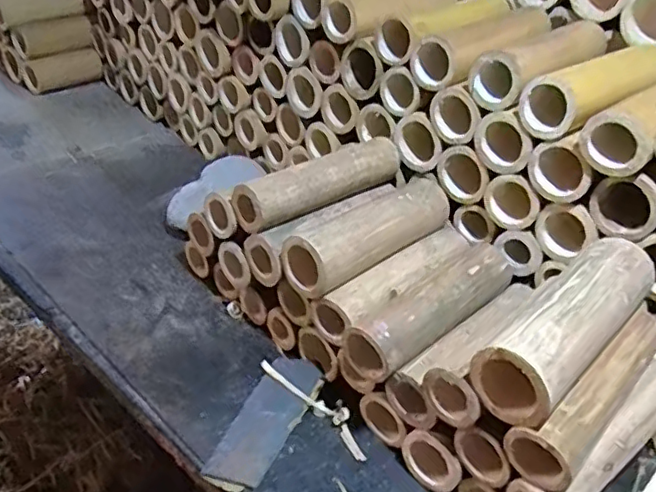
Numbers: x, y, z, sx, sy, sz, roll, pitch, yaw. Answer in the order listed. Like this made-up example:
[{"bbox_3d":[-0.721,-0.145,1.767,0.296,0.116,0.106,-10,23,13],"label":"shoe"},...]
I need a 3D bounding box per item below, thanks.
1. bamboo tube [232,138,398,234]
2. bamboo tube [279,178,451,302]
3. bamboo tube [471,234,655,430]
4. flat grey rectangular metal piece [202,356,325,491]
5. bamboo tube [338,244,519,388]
[{"bbox_3d":[-0.007,-0.068,0.579,0.178,0.044,0.038,-26,52,-32],"label":"bamboo tube"},{"bbox_3d":[0.042,-0.018,0.560,0.052,0.057,0.182,37,49,28],"label":"bamboo tube"},{"bbox_3d":[0.182,0.053,0.438,0.182,0.053,0.054,-30,54,-35],"label":"bamboo tube"},{"bbox_3d":[-0.052,0.152,0.521,0.051,0.005,0.146,18,37,15],"label":"flat grey rectangular metal piece"},{"bbox_3d":[0.094,0.048,0.516,0.179,0.041,0.049,-28,53,-33],"label":"bamboo tube"}]

